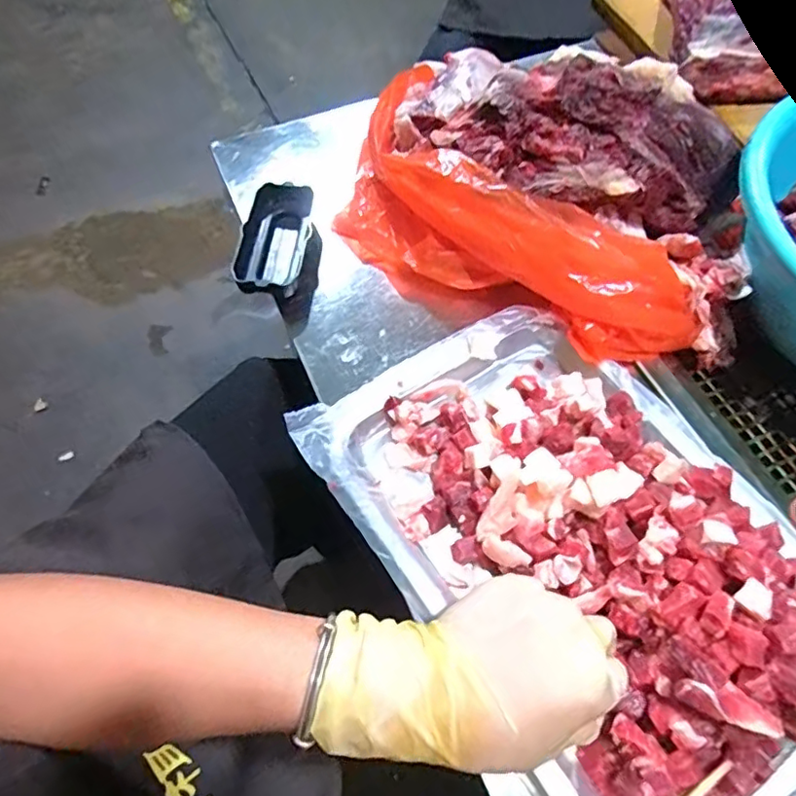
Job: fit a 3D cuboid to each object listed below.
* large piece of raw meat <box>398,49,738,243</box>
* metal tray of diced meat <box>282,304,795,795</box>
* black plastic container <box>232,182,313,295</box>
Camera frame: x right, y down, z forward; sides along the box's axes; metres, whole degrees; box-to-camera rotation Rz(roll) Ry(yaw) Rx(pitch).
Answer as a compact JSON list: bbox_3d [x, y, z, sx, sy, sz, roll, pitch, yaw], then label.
[{"bbox_3d":[0.130,-0.216,0.457,0.257,0.076,0.168,32,65,17],"label":"large piece of raw meat"},{"bbox_3d":[0.111,0.077,0.339,0.210,0.055,0.314,-32,65,-17],"label":"metal tray of diced meat"},{"bbox_3d":[-0.103,-0.128,0.469,0.052,0.030,0.109,8,61,5],"label":"black plastic container"}]

